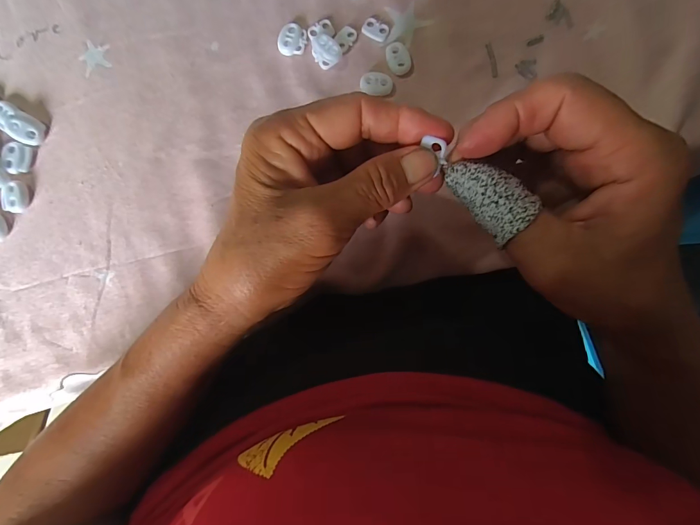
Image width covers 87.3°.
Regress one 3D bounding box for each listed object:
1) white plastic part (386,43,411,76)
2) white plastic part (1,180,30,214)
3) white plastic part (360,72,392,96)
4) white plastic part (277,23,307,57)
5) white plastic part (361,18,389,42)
[{"bbox_3d":[0.034,-0.142,0.255,0.015,0.004,0.022,-13,87,1],"label":"white plastic part"},{"bbox_3d":[-0.231,-0.045,0.253,0.016,0.006,0.022,5,88,2],"label":"white plastic part"},{"bbox_3d":[0.018,-0.123,0.254,0.021,0.006,0.015,13,88,2],"label":"white plastic part"},{"bbox_3d":[-0.040,-0.155,0.256,0.018,0.005,0.021,10,88,2],"label":"white plastic part"},{"bbox_3d":[0.018,-0.163,0.256,0.018,0.004,0.013,28,89,3],"label":"white plastic part"}]

